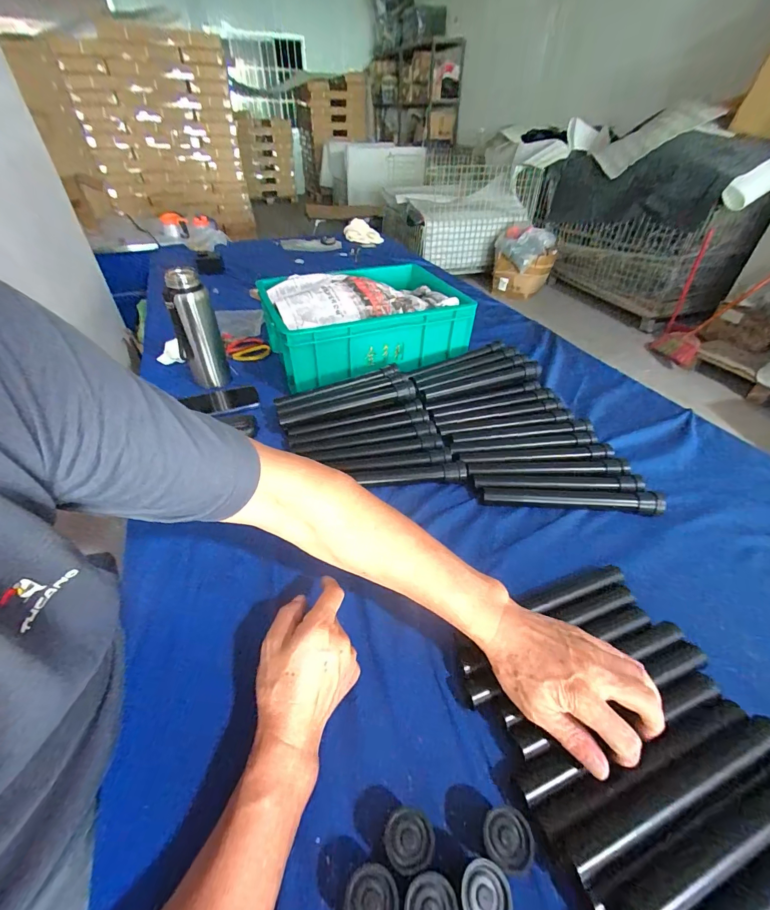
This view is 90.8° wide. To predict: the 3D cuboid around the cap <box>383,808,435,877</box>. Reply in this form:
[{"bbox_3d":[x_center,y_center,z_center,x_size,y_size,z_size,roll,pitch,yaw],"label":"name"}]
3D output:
[{"bbox_3d":[0.018,0.293,0.287,0.036,0.034,0.033,0,41,0],"label":"cap"}]

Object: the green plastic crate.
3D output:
[{"bbox_3d":[-0.048,-0.297,0.845,0.411,0.130,0.309,-18,45,-20],"label":"green plastic crate"}]

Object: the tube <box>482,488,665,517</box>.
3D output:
[{"bbox_3d":[0.269,0.062,0.550,0.244,0.024,0.024,5,41,5],"label":"tube"}]

